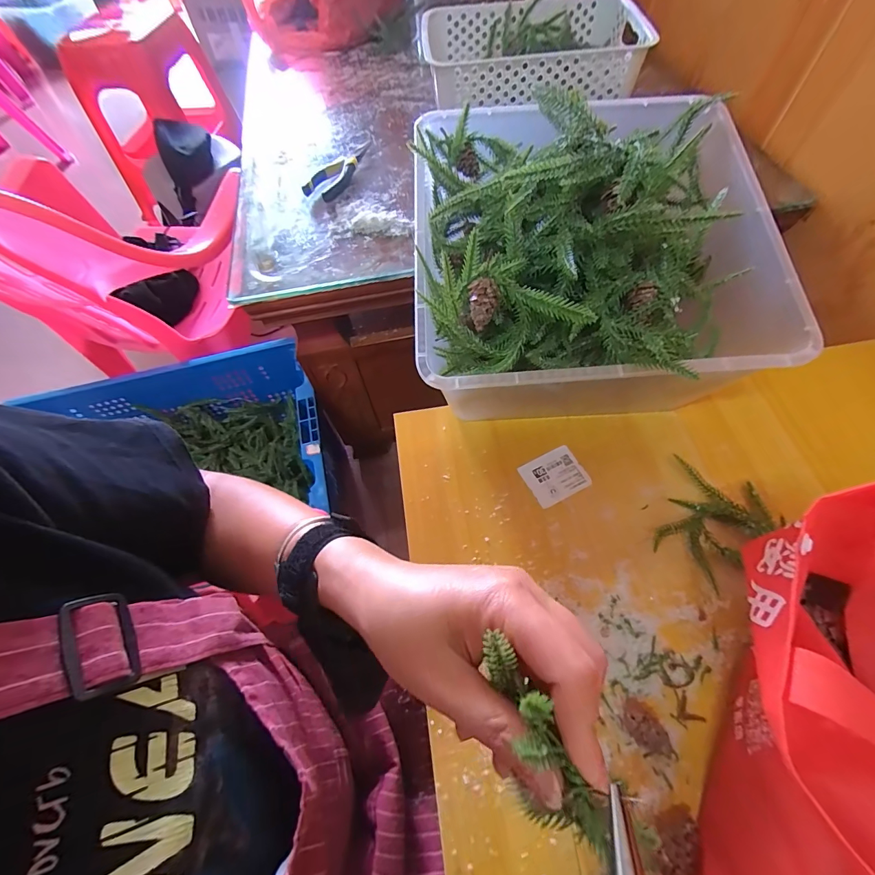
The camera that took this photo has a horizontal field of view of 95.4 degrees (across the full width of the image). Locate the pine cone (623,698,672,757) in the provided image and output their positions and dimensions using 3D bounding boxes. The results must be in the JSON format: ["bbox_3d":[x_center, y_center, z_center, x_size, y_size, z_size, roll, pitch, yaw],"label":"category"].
[{"bbox_3d":[0.153,0.213,0.288,0.026,0.021,0.040,-26,63,-10],"label":"pine cone"}]

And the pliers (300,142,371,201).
[{"bbox_3d":[-0.148,-0.420,0.613,0.057,0.014,0.177,14,63,11],"label":"pliers"}]

